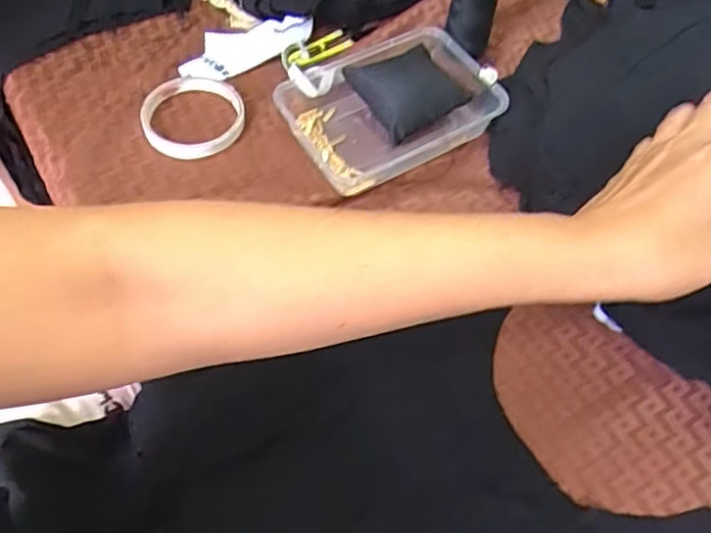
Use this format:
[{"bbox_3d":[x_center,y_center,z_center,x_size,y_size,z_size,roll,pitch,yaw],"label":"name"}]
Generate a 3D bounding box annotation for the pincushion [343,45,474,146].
[{"bbox_3d":[0.043,-0.151,0.540,0.079,0.033,0.078,-27,65,-19],"label":"pincushion"}]

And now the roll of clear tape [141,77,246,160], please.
[{"bbox_3d":[-0.139,-0.131,0.528,0.084,0.015,0.087,2,59,-3],"label":"roll of clear tape"}]

